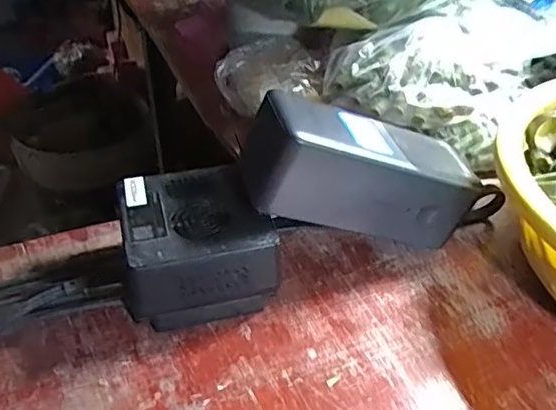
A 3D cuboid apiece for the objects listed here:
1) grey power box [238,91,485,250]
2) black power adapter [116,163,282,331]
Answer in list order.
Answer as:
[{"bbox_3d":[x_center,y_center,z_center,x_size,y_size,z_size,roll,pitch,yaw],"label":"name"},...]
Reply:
[{"bbox_3d":[0.046,-0.018,0.324,0.127,0.054,0.053,13,35,-19],"label":"grey power box"},{"bbox_3d":[-0.045,0.023,0.318,0.078,0.053,0.075,-9,40,-12],"label":"black power adapter"}]

